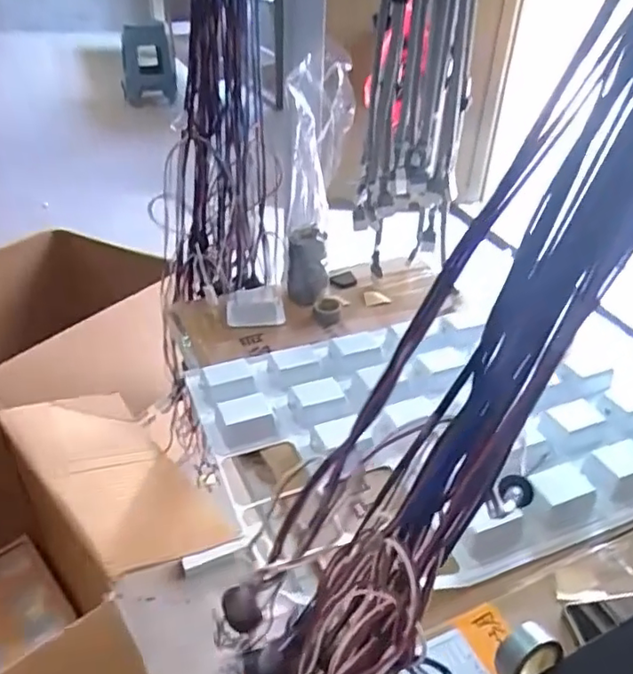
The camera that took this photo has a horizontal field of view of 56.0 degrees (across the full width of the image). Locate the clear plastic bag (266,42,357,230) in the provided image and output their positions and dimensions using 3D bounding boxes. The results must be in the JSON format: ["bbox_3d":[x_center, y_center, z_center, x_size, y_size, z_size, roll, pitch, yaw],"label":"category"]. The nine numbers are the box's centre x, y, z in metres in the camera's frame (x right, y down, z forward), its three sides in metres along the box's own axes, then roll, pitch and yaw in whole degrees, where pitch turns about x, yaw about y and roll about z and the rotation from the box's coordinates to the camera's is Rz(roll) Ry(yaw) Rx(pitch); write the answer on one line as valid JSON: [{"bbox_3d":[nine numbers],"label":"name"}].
[{"bbox_3d":[-0.004,-0.257,0.821,0.080,0.219,0.137,-12,37,-20],"label":"clear plastic bag"}]

